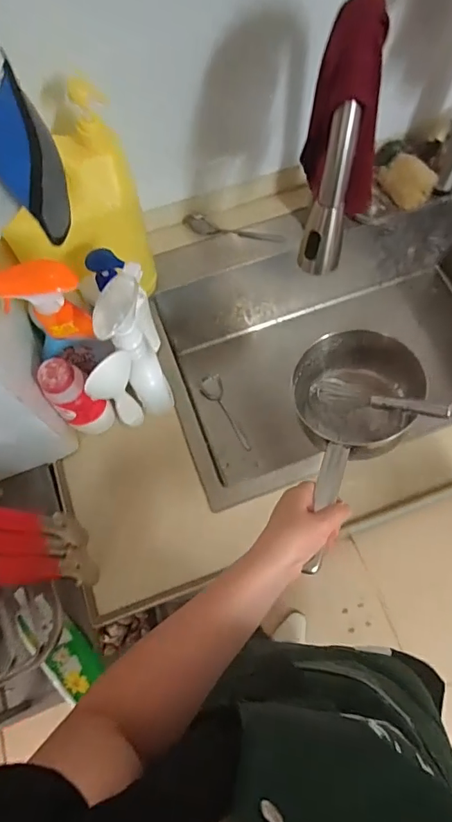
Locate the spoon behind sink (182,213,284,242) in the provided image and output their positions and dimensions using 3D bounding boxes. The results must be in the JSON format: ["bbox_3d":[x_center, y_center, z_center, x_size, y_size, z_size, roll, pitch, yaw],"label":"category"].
[{"bbox_3d":[0.018,-0.324,0.848,0.186,0.034,0.031,3,68,-19],"label":"spoon behind sink"}]

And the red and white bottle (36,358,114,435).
[{"bbox_3d":[-0.199,-0.015,0.635,0.057,0.142,0.055,0,69,1],"label":"red and white bottle"}]

